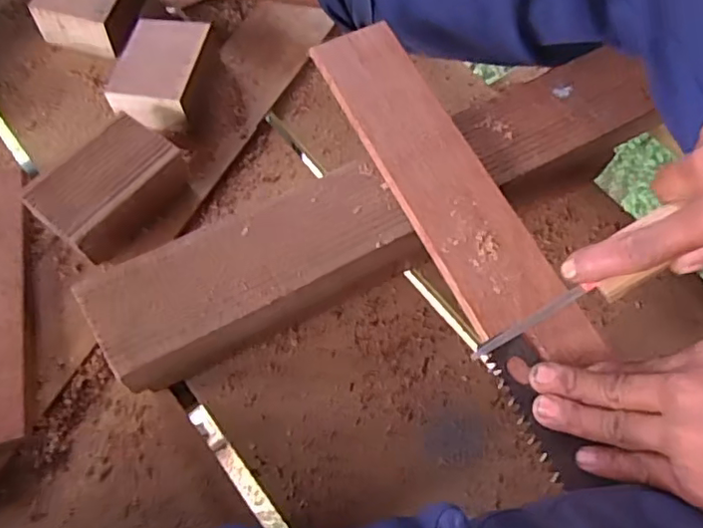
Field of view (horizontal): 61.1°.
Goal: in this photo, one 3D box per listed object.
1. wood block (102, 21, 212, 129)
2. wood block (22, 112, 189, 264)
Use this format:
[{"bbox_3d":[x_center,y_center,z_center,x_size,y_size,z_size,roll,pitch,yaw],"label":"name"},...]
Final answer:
[{"bbox_3d":[-0.164,-0.167,0.523,0.071,0.044,0.095,10,64,2],"label":"wood block"},{"bbox_3d":[-0.187,-0.058,0.467,0.068,0.047,0.104,34,67,13],"label":"wood block"}]

